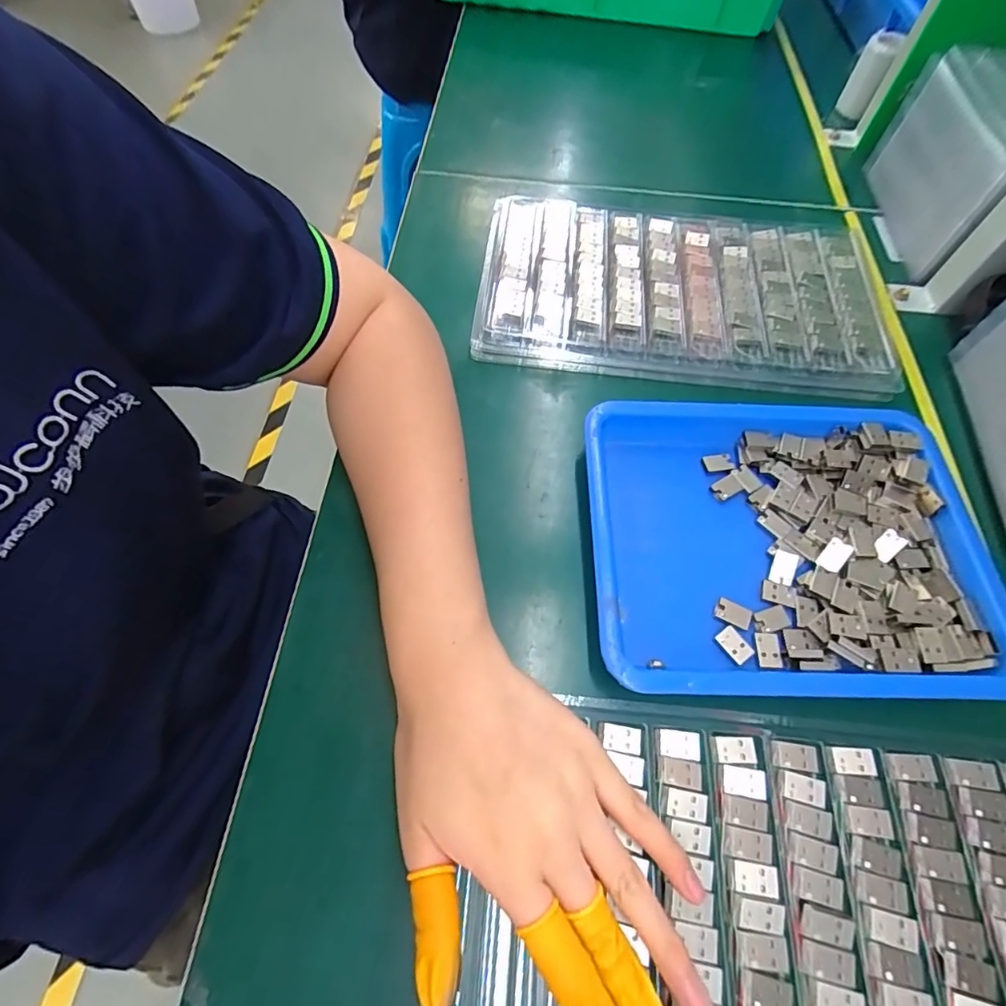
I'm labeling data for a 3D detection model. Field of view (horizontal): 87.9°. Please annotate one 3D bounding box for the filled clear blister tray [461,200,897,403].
[{"bbox_3d":[0.132,-0.158,0.395,0.292,0.025,0.162,7,63,4],"label":"filled clear blister tray"}]

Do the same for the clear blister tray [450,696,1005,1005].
[{"bbox_3d":[0.120,0.176,0.220,0.274,0.012,0.159,5,63,2],"label":"clear blister tray"}]

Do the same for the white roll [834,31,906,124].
[{"bbox_3d":[0.360,-0.421,0.518,0.029,0.069,0.033,25,66,12],"label":"white roll"}]

